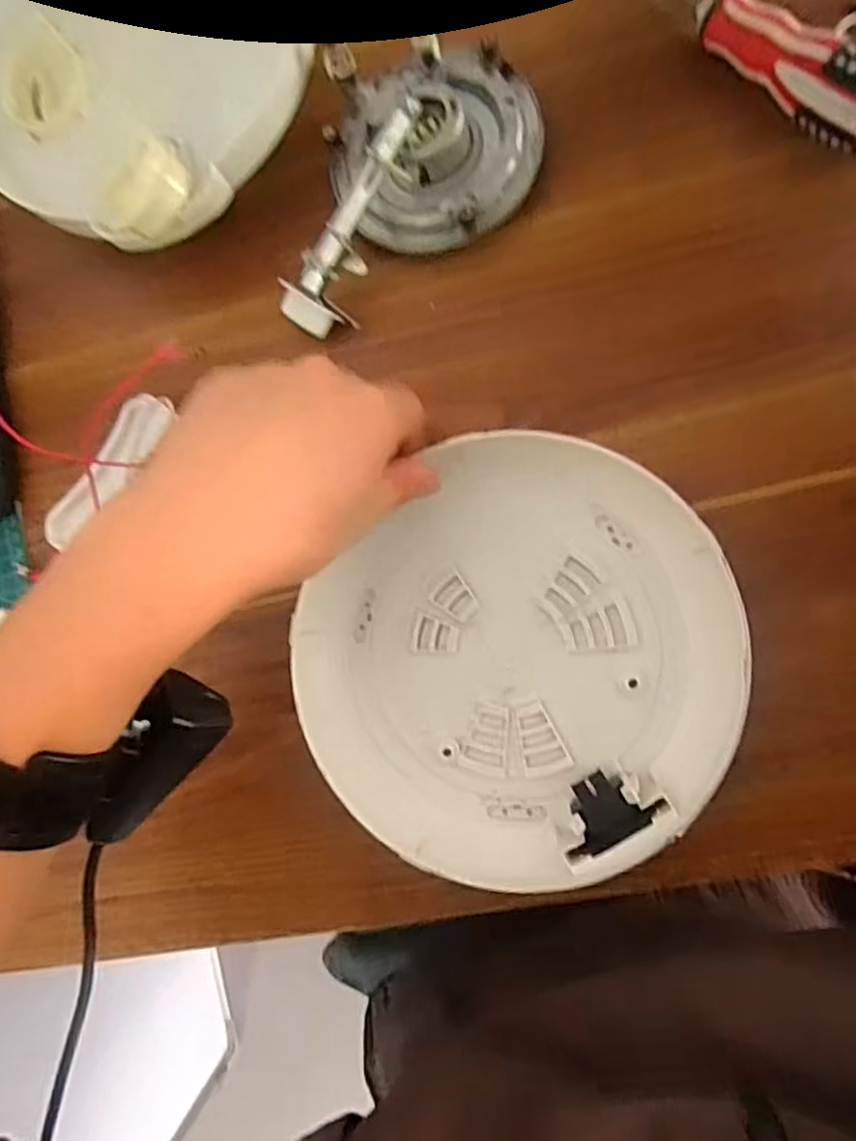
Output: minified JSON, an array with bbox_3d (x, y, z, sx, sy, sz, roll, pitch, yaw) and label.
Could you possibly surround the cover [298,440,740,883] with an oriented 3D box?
[{"bbox_3d":[0.043,0.044,0.327,0.193,0.041,0.188,0,89,8],"label":"cover"}]

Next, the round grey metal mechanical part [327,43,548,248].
[{"bbox_3d":[0.003,-0.220,0.351,0.106,0.032,0.100,-1,84,10],"label":"round grey metal mechanical part"}]

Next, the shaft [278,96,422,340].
[{"bbox_3d":[-0.038,-0.177,0.347,0.038,0.017,0.117,35,110,7],"label":"shaft"}]

